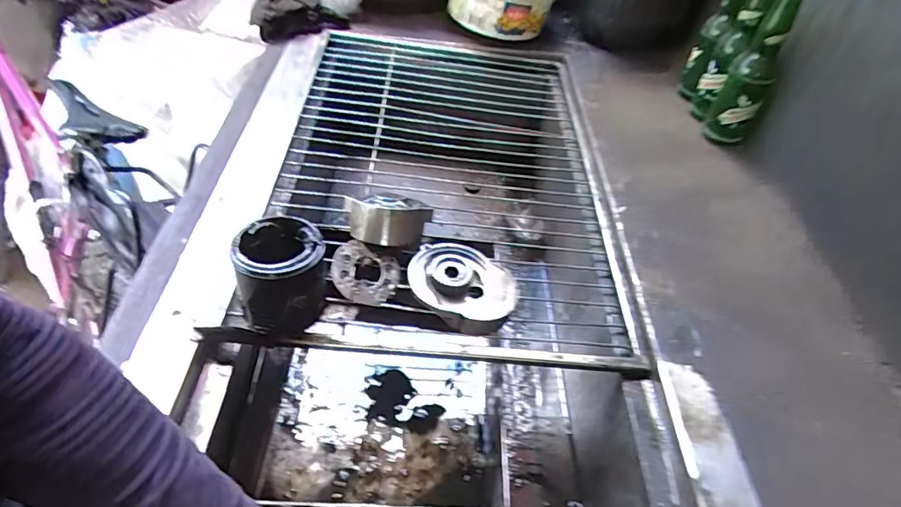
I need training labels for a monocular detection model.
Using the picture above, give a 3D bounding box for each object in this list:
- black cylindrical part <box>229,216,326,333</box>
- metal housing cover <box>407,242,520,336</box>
[{"bbox_3d":[-0.156,0.024,0.450,0.077,0.093,0.085,-3,49,-8],"label":"black cylindrical part"},{"bbox_3d":[0.010,0.038,0.511,0.115,0.048,0.085,21,50,13],"label":"metal housing cover"}]

